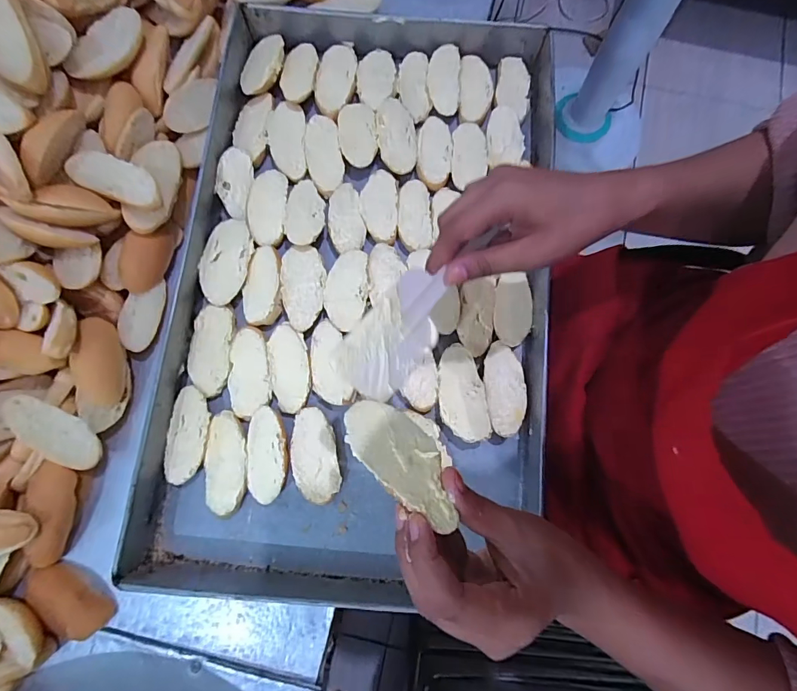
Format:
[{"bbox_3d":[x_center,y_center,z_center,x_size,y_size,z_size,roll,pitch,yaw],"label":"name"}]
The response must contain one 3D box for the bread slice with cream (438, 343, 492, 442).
[{"bbox_3d":[0.062,0.046,0.410,0.043,0.010,0.093,-7,78,0],"label":"bread slice with cream"}]

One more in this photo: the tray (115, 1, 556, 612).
[{"bbox_3d":[-0.042,-0.077,0.430,0.384,0.039,0.605,5,78,2],"label":"tray"}]

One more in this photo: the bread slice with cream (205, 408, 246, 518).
[{"bbox_3d":[-0.166,0.113,0.406,0.038,0.013,0.094,-5,78,0],"label":"bread slice with cream"}]

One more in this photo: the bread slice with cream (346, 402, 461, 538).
[{"bbox_3d":[0.004,0.067,0.247,0.048,0.013,0.087,-24,57,-21],"label":"bread slice with cream"}]

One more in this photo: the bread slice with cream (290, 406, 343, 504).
[{"bbox_3d":[-0.082,0.106,0.408,0.043,0.015,0.088,-13,78,-1],"label":"bread slice with cream"}]

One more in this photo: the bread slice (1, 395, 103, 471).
[{"bbox_3d":[-0.314,0.079,0.380,0.086,0.012,0.037,44,82,-16],"label":"bread slice"}]

